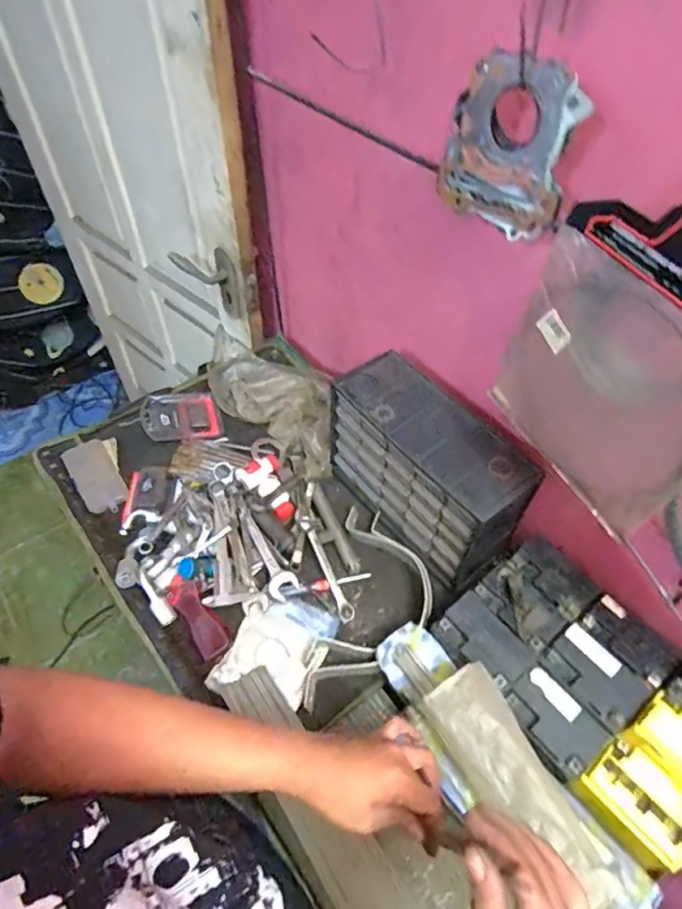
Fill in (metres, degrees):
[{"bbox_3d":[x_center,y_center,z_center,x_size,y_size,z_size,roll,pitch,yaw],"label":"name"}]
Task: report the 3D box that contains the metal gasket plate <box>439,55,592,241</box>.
[{"bbox_3d":[0.147,-0.268,0.470,0.114,0.126,0.030,35,59,22],"label":"metal gasket plate"}]

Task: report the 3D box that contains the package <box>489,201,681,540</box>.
[{"bbox_3d":[0.242,-0.069,0.466,0.031,0.254,0.208,-23,57,-19],"label":"package"}]

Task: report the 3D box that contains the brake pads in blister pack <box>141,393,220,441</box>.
[{"bbox_3d":[-0.297,-0.067,0.989,0.136,0.023,0.113,-8,53,-9],"label":"brake pads in blister pack"}]

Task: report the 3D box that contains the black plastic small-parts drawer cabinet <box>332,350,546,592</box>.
[{"bbox_3d":[0.122,0.016,0.788,0.118,0.186,0.299,-32,60,-24],"label":"black plastic small-parts drawer cabinet"}]

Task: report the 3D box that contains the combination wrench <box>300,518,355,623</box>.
[{"bbox_3d":[-0.022,0.171,0.799,0.021,0.011,0.164,-21,72,-17],"label":"combination wrench"}]

